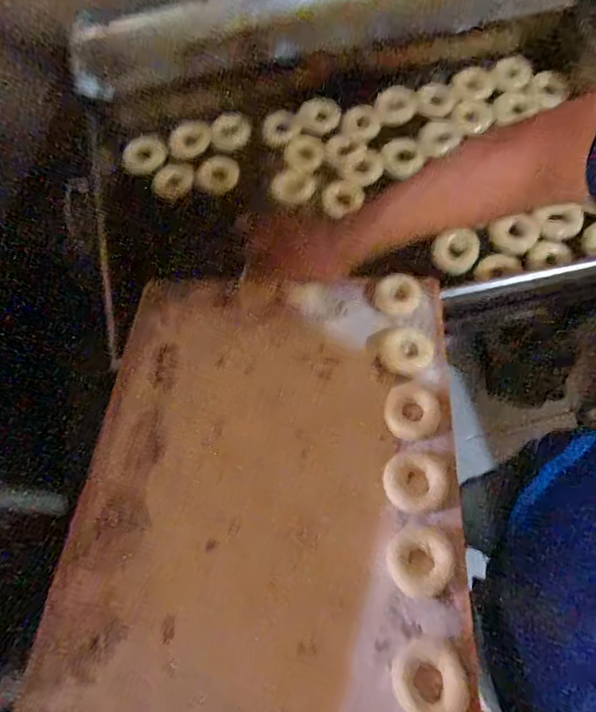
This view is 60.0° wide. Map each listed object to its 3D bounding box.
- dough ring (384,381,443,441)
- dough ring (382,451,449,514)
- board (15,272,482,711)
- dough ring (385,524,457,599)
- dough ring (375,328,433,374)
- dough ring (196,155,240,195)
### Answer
[{"bbox_3d":[0.136,0.063,0.607,0.064,0.019,0.074,19,73,9],"label":"dough ring"},{"bbox_3d":[0.129,0.135,0.564,0.068,0.028,0.071,-1,71,2],"label":"dough ring"},{"bbox_3d":[-0.036,0.146,0.578,0.414,0.031,0.573,0,58,6],"label":"board"},{"bbox_3d":[0.123,0.203,0.516,0.062,0.018,0.068,-1,71,2],"label":"dough ring"},{"bbox_3d":[0.137,-0.009,0.655,0.069,0.020,0.067,-1,71,2],"label":"dough ring"},{"bbox_3d":[-0.138,-0.315,0.894,0.068,0.020,0.061,17,72,8],"label":"dough ring"}]

